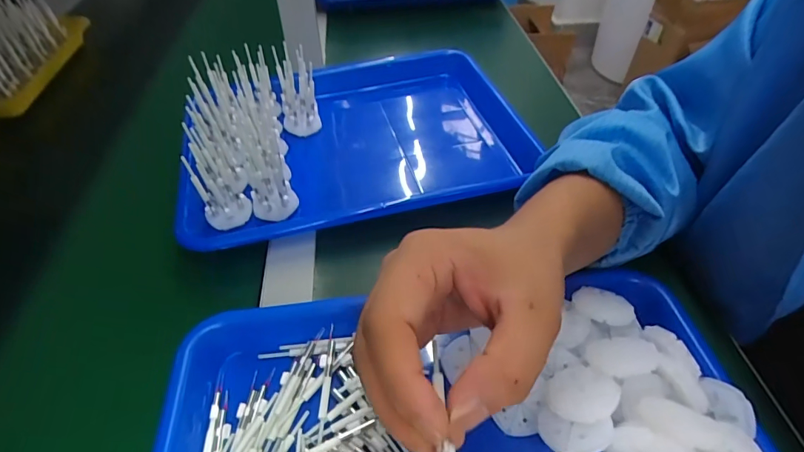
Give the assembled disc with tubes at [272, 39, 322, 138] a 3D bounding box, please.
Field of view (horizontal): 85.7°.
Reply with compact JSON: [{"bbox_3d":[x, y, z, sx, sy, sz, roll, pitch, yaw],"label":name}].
[{"bbox_3d":[-0.109,-0.139,0.449,0.038,0.091,0.038,0,47,0],"label":"assembled disc with tubes"}]

